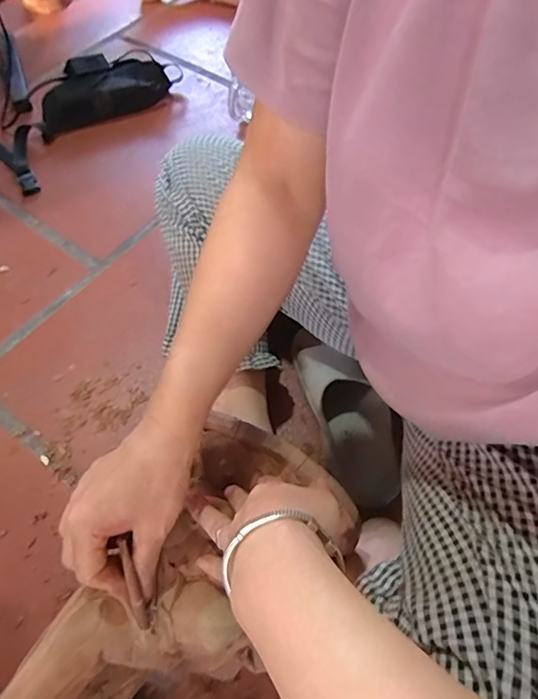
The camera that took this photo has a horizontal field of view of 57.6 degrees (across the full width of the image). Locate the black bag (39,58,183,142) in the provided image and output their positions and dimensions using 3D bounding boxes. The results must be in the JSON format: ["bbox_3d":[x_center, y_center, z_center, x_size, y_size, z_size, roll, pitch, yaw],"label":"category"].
[{"bbox_3d":[-0.314,-0.512,0.977,0.310,0.065,0.086,-30,64,-18],"label":"black bag"}]

